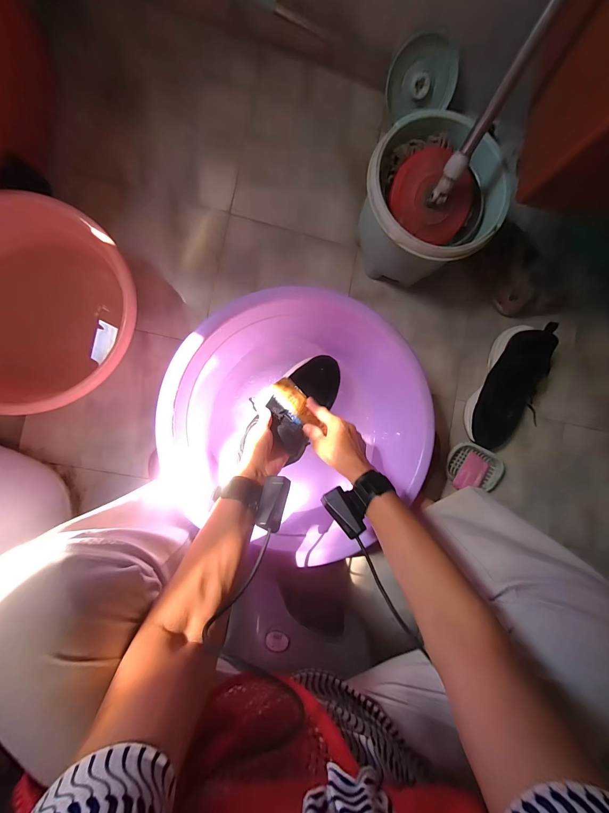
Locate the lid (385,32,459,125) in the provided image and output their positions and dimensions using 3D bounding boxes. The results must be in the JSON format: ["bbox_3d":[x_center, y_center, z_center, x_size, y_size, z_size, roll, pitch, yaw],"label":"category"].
[{"bbox_3d":[0.254,-0.713,0.682,0.147,0.124,0.021,-7,54,10],"label":"lid"}]

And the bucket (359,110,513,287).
[{"bbox_3d":[0.217,-0.366,0.625,0.236,0.219,0.217,0,88,-7],"label":"bucket"}]

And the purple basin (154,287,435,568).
[{"bbox_3d":[-0.010,0.017,0.602,0.427,0.192,0.415,0,88,-7],"label":"purple basin"}]

